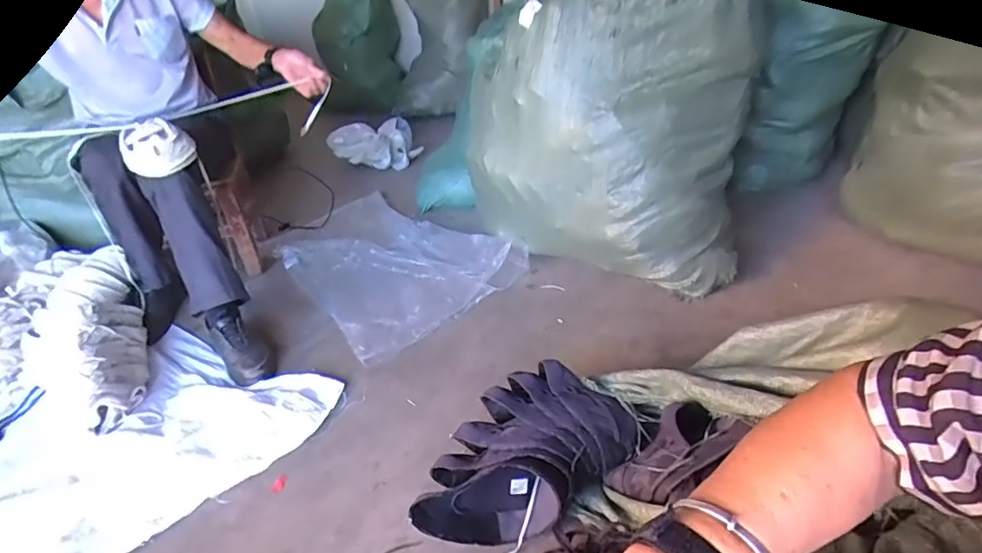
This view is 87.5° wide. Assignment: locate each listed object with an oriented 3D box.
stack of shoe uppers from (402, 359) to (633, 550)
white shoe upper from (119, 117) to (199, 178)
[{"bbox_3d":[0.051,0.304,0.872,0.366,0.189,0.191,-14,34,-13],"label":"stack of shoe uppers"},{"bbox_3d":[-0.745,-0.284,1.146,0.148,0.110,0.073,-21,36,-23],"label":"white shoe upper"}]

